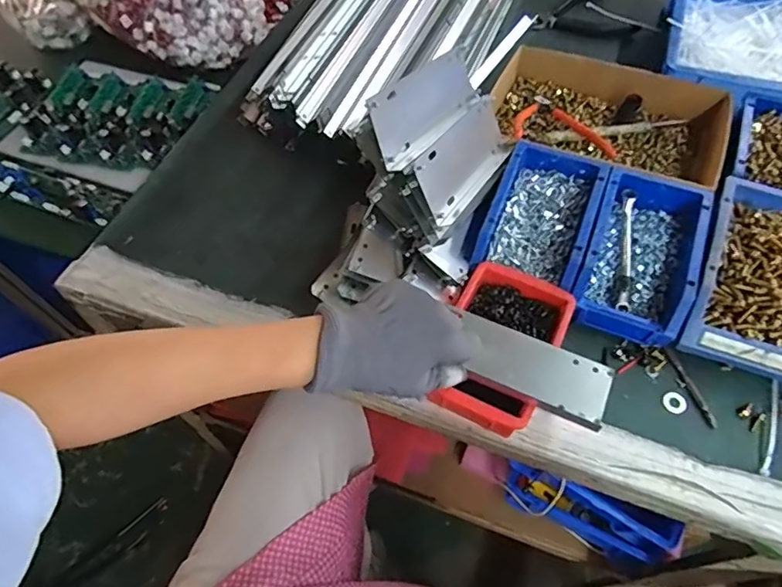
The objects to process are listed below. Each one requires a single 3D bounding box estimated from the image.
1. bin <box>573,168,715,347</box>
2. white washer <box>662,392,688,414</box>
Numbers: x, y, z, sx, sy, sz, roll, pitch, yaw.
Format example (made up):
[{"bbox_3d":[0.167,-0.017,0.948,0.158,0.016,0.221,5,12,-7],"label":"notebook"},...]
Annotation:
[{"bbox_3d":[0.250,-0.044,0.536,0.101,0.055,0.176,19,63,14],"label":"bin"},{"bbox_3d":[0.267,0.103,0.503,0.020,0.004,0.021,-2,60,3],"label":"white washer"}]

